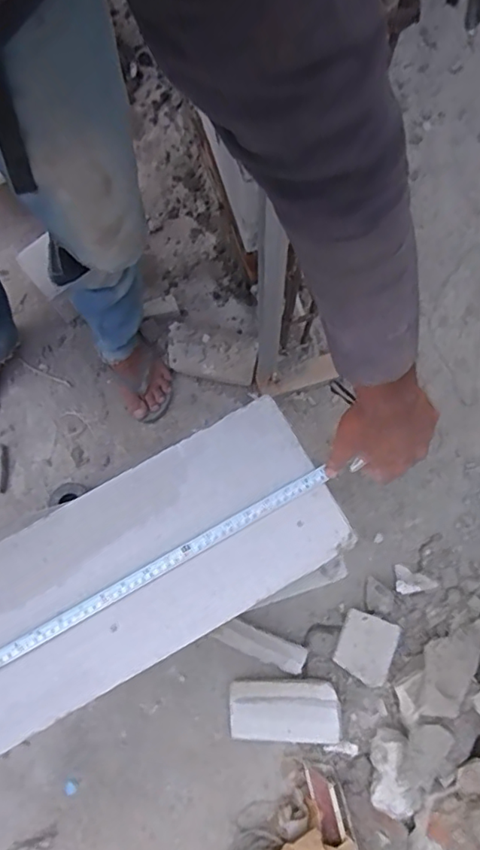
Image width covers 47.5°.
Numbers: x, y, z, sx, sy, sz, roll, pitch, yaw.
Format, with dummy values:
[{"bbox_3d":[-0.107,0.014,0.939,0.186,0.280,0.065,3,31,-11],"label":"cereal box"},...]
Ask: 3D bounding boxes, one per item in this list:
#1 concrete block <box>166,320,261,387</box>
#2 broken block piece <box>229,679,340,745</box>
[{"bbox_3d":[-0.062,-0.153,1.155,0.189,0.034,0.103,14,77,4],"label":"concrete block"},{"bbox_3d":[0.077,0.510,0.974,0.191,0.050,0.097,-2,76,0],"label":"broken block piece"}]

